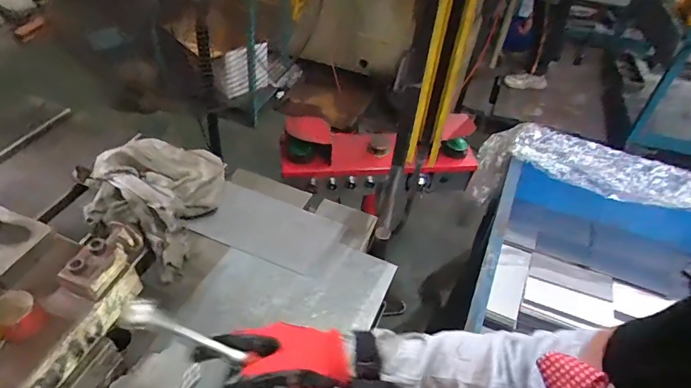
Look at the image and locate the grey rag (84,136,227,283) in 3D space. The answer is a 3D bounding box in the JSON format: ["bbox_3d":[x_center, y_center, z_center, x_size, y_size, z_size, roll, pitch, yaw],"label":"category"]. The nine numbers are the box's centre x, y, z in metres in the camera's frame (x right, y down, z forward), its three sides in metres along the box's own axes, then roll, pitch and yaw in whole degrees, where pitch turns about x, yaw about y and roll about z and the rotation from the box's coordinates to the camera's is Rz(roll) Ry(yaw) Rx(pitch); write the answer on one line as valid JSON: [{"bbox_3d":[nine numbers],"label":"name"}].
[{"bbox_3d":[-0.320,0.001,0.755,0.197,0.071,0.247,12,46,7],"label":"grey rag"}]

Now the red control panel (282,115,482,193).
[{"bbox_3d":[0.101,-0.119,1.305,0.556,0.200,0.131,0,45,-5],"label":"red control panel"}]

